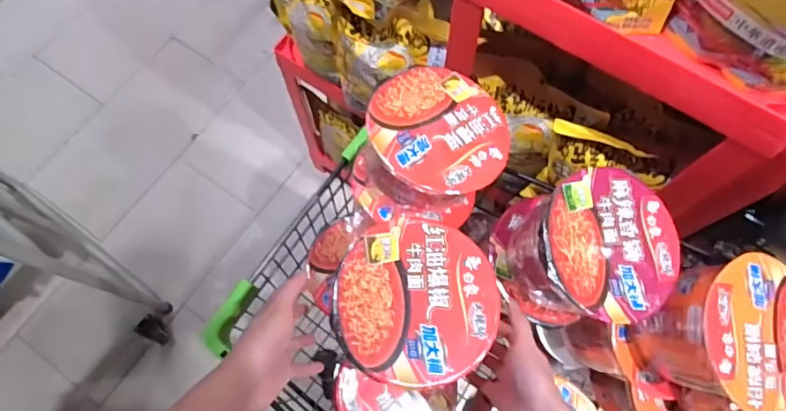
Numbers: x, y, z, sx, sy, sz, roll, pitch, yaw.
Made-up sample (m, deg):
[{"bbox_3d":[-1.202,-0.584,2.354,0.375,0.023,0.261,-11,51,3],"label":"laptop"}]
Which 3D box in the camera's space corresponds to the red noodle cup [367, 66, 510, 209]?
[{"bbox_3d":[0.047,-0.068,0.546,0.138,0.094,0.141,0,70,0],"label":"red noodle cup"}]

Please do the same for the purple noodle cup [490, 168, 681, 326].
[{"bbox_3d":[0.199,0.050,0.546,0.158,0.123,0.144,4,76,-15],"label":"purple noodle cup"}]

